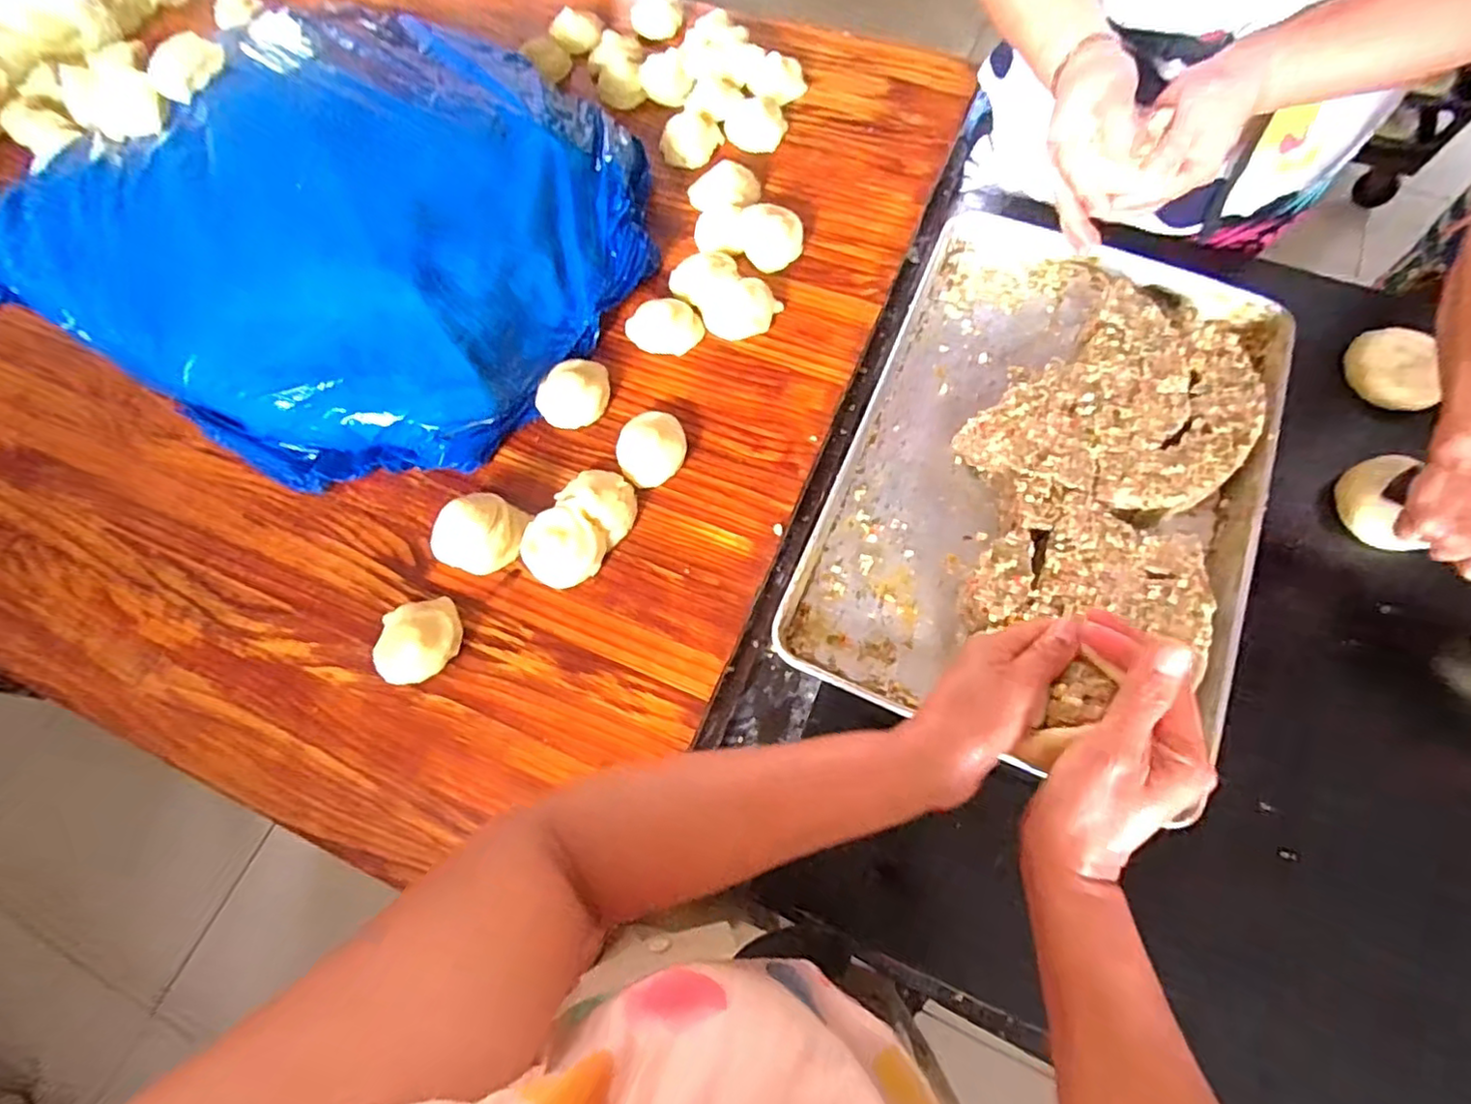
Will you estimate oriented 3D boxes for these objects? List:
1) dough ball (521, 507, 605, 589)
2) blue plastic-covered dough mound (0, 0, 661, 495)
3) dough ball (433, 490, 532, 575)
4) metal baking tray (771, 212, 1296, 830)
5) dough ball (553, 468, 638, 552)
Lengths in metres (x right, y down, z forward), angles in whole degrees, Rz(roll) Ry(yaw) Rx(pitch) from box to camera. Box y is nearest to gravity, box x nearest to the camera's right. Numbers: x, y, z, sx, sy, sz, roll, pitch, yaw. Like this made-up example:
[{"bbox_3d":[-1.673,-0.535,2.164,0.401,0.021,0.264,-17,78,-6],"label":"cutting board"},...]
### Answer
[{"bbox_3d":[-0.180,-0.007,0.648,0.076,0.037,0.081,0,71,0],"label":"dough ball"},{"bbox_3d":[-0.488,-0.423,0.772,0.724,0.109,0.614,34,74,11],"label":"blue plastic-covered dough mound"},{"bbox_3d":[-0.263,-0.019,0.654,0.084,0.052,0.078,0,71,0],"label":"dough ball"},{"bbox_3d":[0.333,-0.093,0.668,0.398,0.047,0.599,23,73,8],"label":"metal baking tray"},{"bbox_3d":[-0.142,-0.056,0.666,0.082,0.036,0.066,35,75,12],"label":"dough ball"}]

